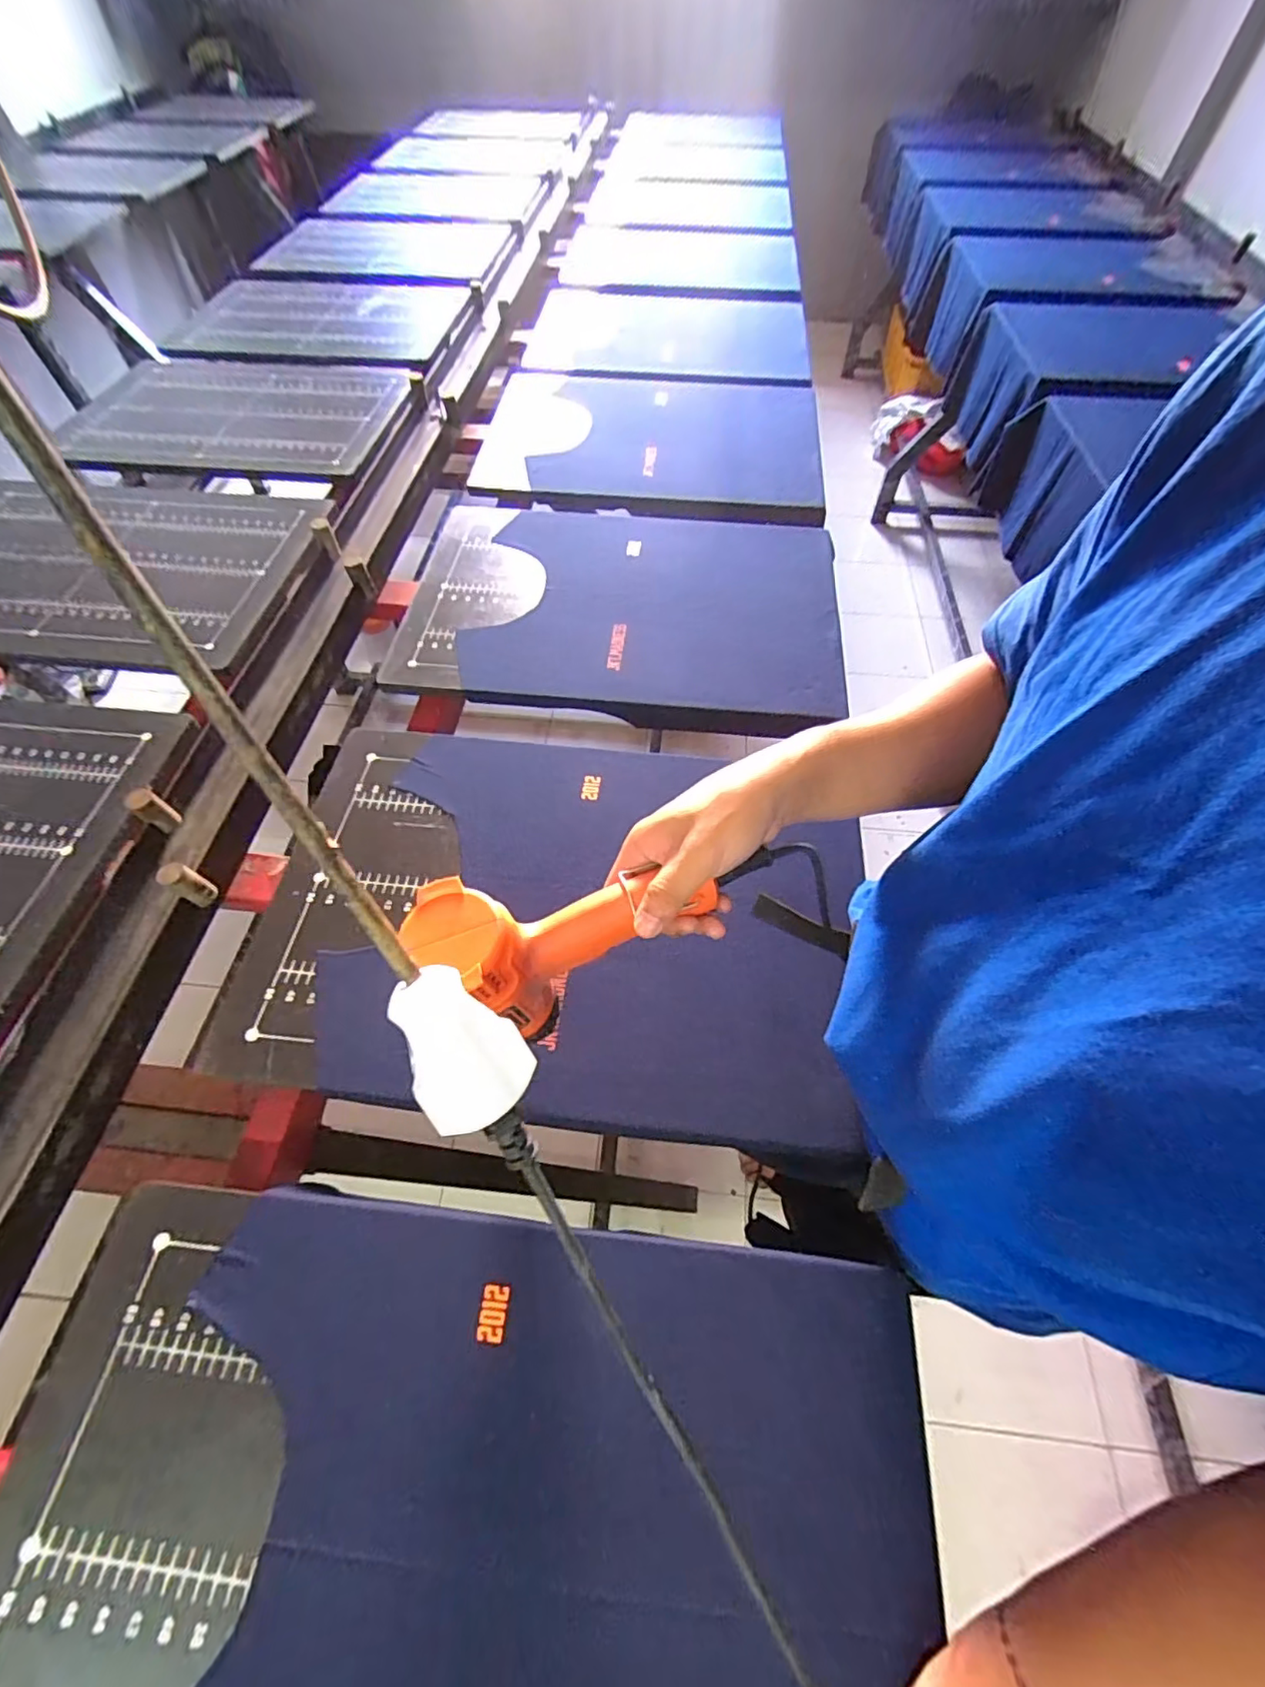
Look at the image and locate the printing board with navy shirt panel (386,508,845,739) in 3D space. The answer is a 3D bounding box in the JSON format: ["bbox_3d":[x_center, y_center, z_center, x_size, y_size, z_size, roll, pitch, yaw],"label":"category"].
[{"bbox_3d":[-0.015,-0.353,0.849,0.599,0.038,0.429,5,58,4],"label":"printing board with navy shirt panel"}]

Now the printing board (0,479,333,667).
[{"bbox_3d":[-0.811,-0.431,0.888,0.612,0.022,0.407,4,59,1],"label":"printing board"}]

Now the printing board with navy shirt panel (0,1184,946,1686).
[{"bbox_3d":[-0.113,0.451,0.349,0.580,0.017,0.394,5,58,4],"label":"printing board with navy shirt panel"}]

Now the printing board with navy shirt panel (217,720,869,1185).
[{"bbox_3d":[-0.071,0.064,0.599,0.572,0.025,0.400,5,58,4],"label":"printing board with navy shirt panel"}]

